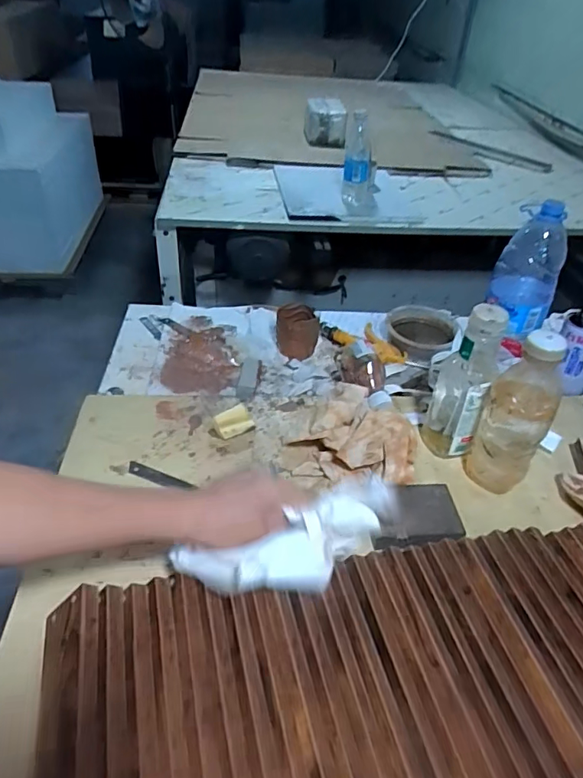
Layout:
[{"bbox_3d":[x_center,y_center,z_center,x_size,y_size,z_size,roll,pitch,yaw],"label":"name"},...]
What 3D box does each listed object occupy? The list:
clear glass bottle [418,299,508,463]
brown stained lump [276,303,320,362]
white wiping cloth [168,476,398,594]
[{"bbox_3d":[0.209,-0.007,0.633,0.058,0.205,0.069,12,40,9],"label":"clear glass bottle"},{"bbox_3d":[0.009,-0.089,0.832,0.066,0.074,0.068,3,39,-2],"label":"brown stained lump"},{"bbox_3d":[0.004,0.146,0.475,0.207,0.055,0.088,-18,46,-16],"label":"white wiping cloth"}]

